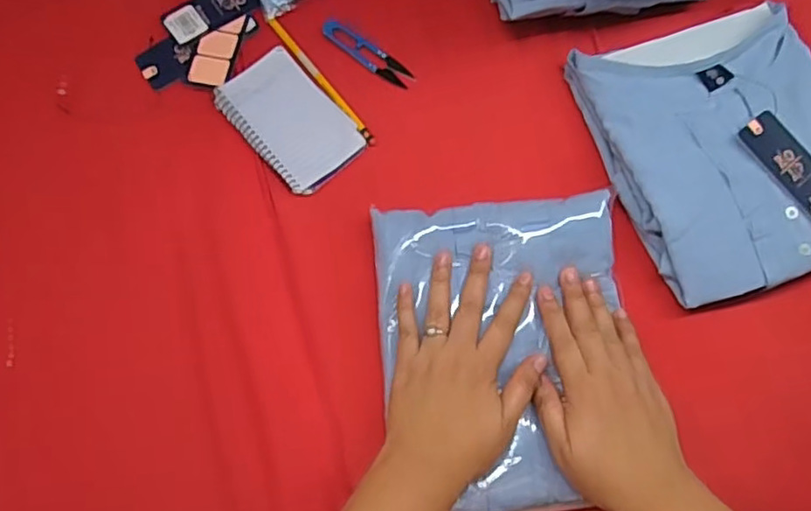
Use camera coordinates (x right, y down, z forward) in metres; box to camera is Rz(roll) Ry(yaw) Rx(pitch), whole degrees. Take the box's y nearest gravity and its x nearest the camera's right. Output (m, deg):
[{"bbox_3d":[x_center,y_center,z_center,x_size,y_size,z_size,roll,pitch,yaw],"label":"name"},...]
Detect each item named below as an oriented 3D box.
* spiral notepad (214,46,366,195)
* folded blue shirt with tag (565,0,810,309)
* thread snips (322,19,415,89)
[{"bbox_3d":[-0.110,-0.129,0.576,0.085,0.010,0.138,-40,77,-9],"label":"spiral notepad"},{"bbox_3d":[0.291,-0.097,0.547,0.206,0.046,0.244,-18,74,-3],"label":"folded blue shirt with tag"},{"bbox_3d":[-0.038,-0.198,0.600,0.105,0.009,0.025,36,78,11],"label":"thread snips"}]

